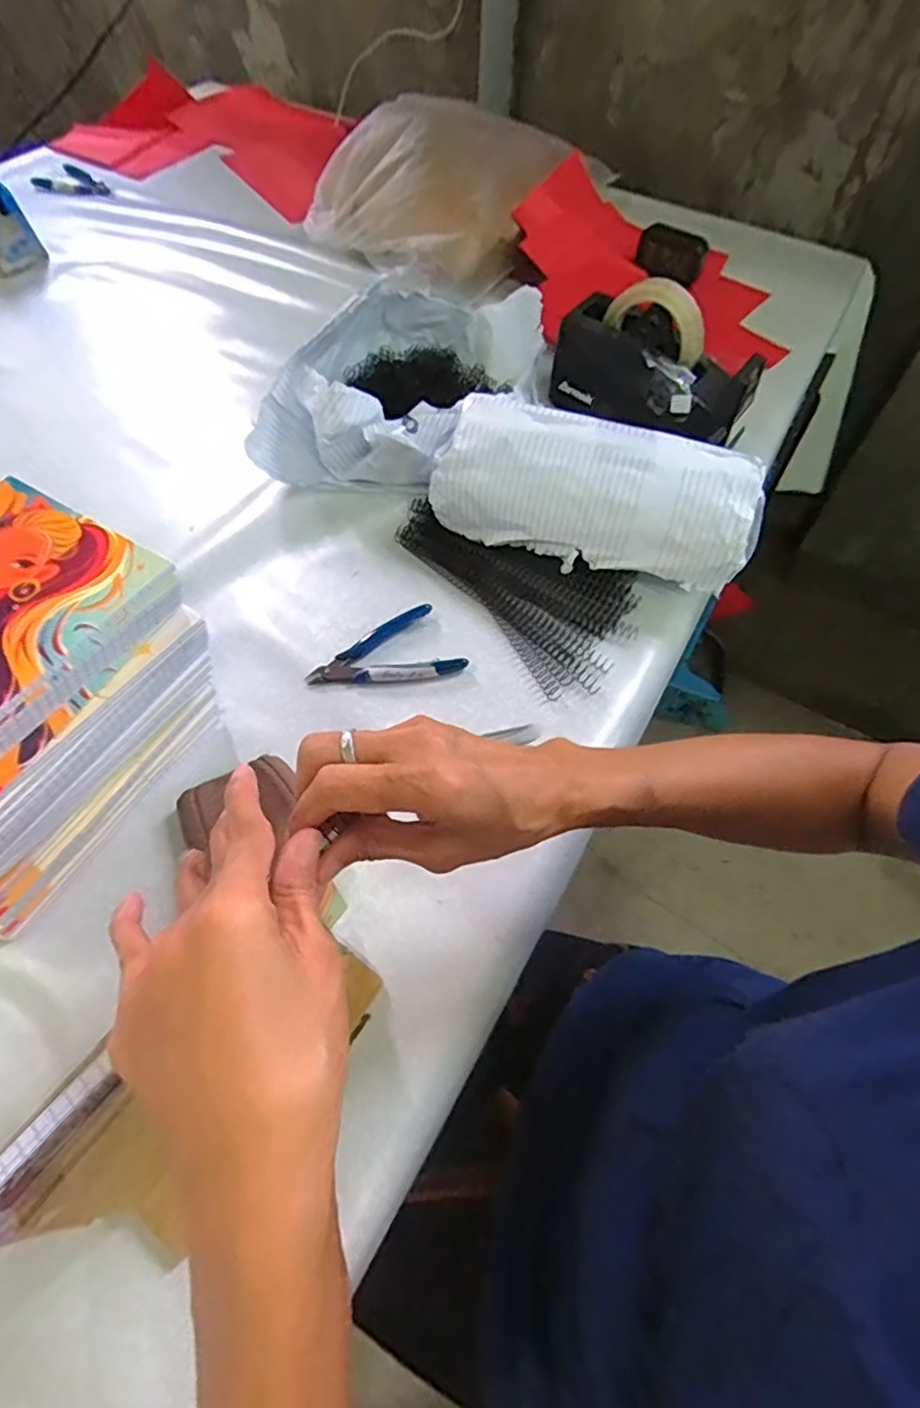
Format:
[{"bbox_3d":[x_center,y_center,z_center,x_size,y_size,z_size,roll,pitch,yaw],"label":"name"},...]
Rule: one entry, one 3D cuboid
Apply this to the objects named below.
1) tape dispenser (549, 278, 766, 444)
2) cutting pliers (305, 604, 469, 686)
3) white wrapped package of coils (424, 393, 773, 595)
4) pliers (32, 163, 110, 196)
[{"bbox_3d":[0.192,-0.340,0.638,0.196,0.105,0.064,33,61,18],"label":"tape dispenser"},{"bbox_3d":[-0.064,-0.042,0.520,0.122,0.009,0.067,-13,58,-10],"label":"cutting pliers"},{"bbox_3d":[0.107,-0.172,0.542,0.268,0.105,0.094,15,57,8],"label":"white wrapped package of coils"},{"bbox_3d":[-0.594,-0.792,0.968,0.118,0.009,0.073,37,65,22],"label":"pliers"}]

